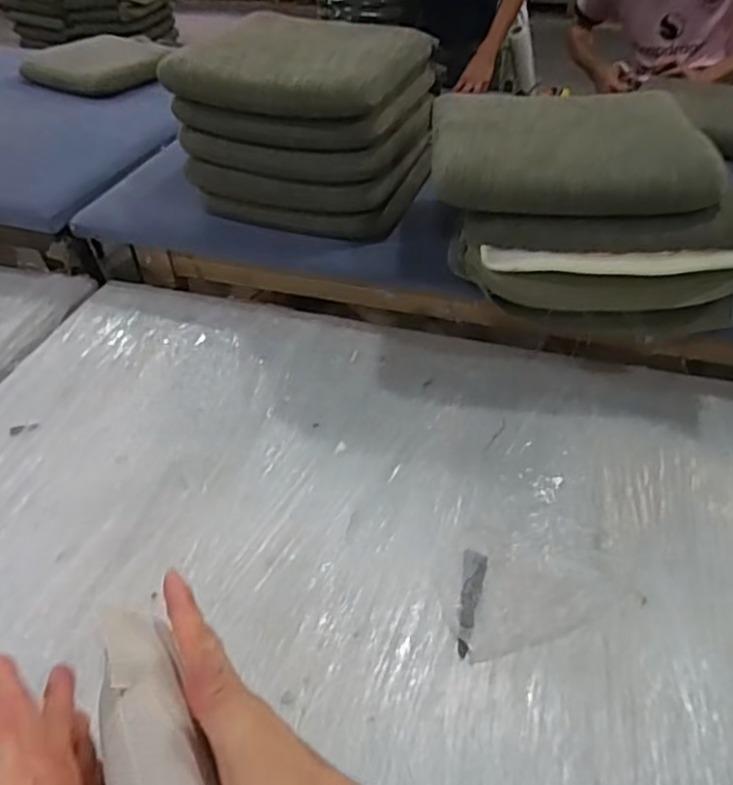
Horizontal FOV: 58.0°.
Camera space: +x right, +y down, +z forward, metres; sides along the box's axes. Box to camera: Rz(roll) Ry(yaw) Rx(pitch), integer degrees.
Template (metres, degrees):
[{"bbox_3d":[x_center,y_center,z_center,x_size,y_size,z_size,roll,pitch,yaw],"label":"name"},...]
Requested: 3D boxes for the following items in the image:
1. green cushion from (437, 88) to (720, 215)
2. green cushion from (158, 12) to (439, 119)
[{"bbox_3d":[0.327,-0.416,1.099,0.433,0.069,0.352,2,43,2],"label":"green cushion"},{"bbox_3d":[-0.120,-0.653,1.290,0.430,0.088,0.347,12,44,12],"label":"green cushion"}]

